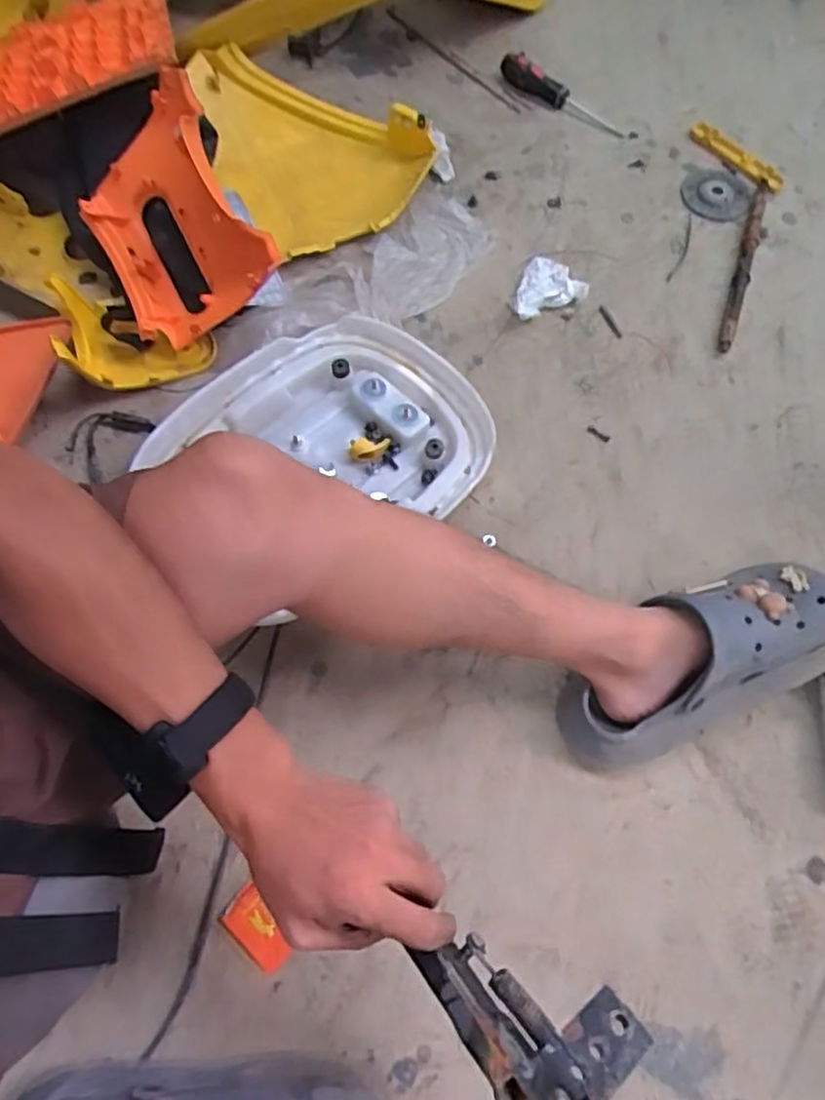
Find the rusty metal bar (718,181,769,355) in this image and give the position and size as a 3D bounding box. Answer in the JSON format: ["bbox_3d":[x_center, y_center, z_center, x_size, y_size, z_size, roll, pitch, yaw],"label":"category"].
[{"bbox_3d":[0.411,-0.353,0.848,0.020,0.012,0.271,18,69,6],"label":"rusty metal bar"}]

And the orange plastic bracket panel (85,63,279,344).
[{"bbox_3d":[-0.256,-0.347,0.724,0.176,0.052,0.237,-29,87,28],"label":"orange plastic bracket panel"}]

